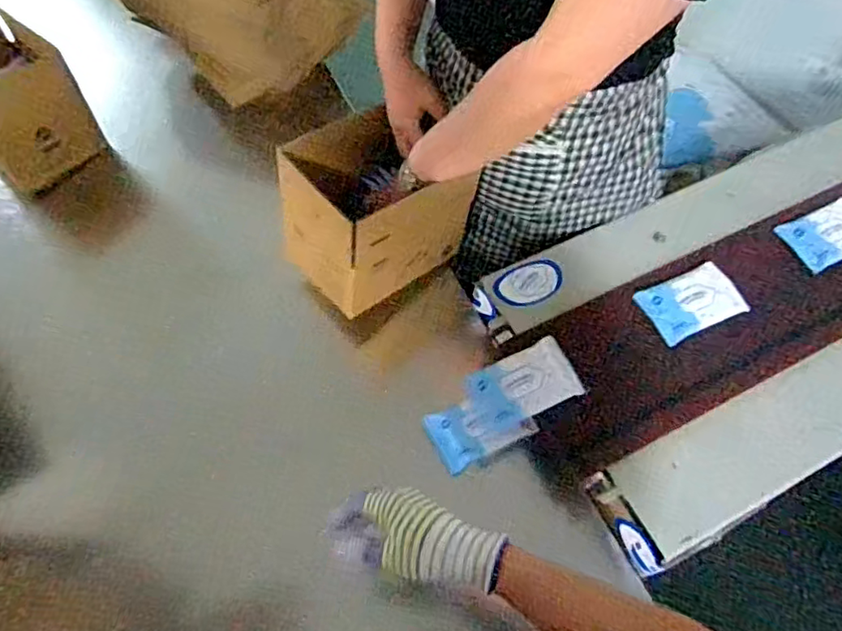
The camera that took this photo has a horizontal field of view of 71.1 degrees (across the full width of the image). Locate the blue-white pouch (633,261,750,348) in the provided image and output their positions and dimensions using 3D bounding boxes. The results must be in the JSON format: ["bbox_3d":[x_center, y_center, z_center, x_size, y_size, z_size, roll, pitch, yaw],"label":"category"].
[{"bbox_3d":[0.367,-0.019,0.805,0.136,0.014,0.087,-25,63,-10],"label":"blue-white pouch"}]

